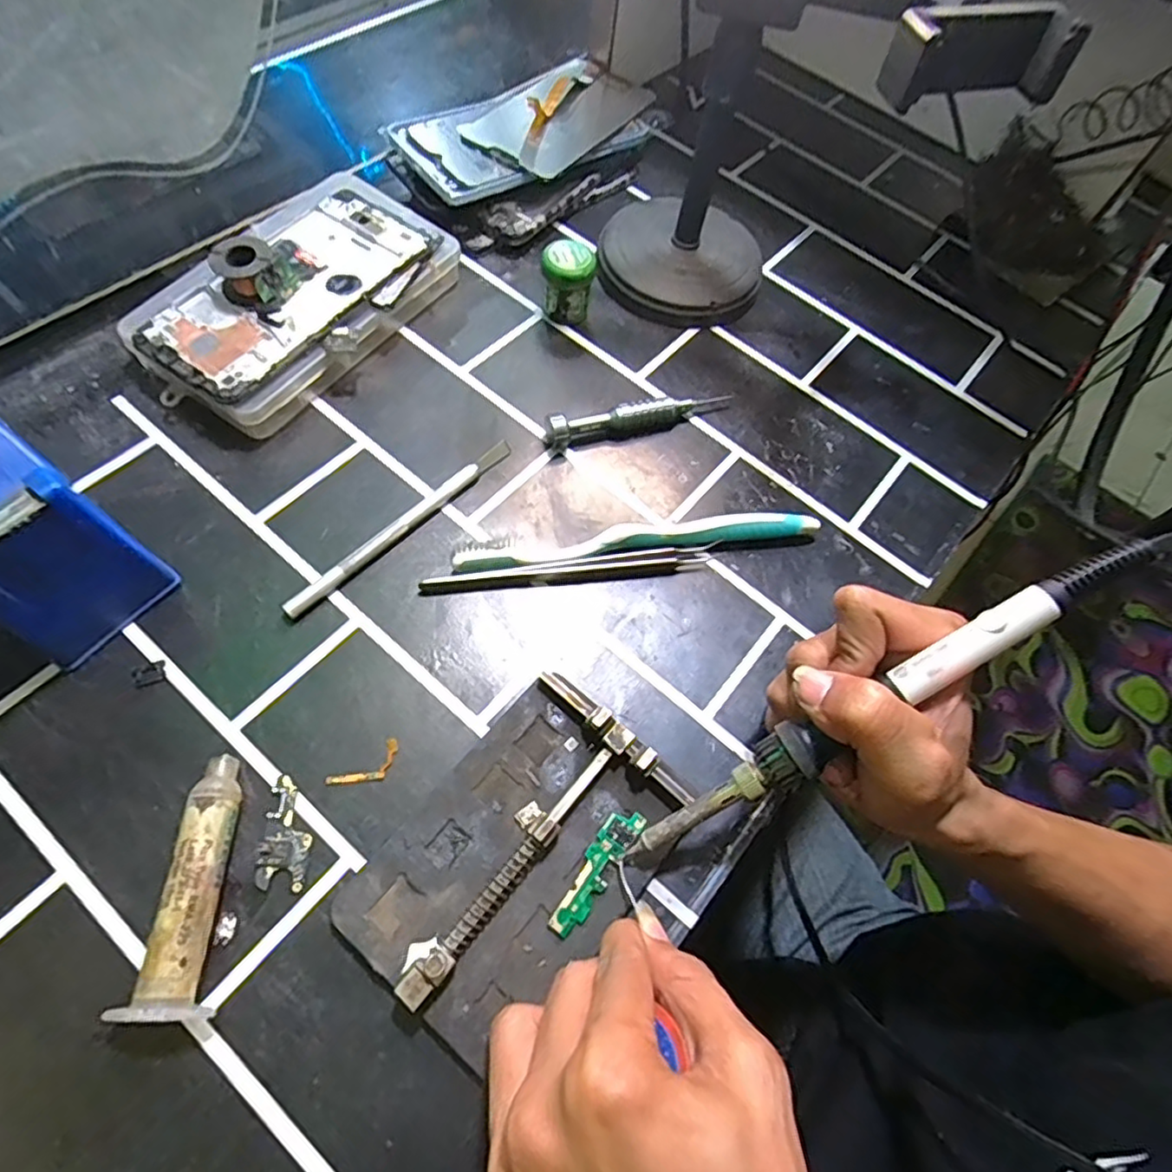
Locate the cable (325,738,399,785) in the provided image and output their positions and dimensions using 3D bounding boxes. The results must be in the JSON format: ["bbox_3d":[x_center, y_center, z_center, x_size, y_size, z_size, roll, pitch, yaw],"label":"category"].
[{"bbox_3d":[-0.092,0.077,0.274,0.031,0.004,0.013,-30,70,-20],"label":"cable"}]

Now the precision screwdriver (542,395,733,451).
[{"bbox_3d":[0.031,-0.096,0.369,0.109,0.018,0.018,-15,66,-14],"label":"precision screwdriver"}]

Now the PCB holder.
[{"bbox_3d":[-0.024,0.104,0.257,0.085,0.018,0.124,39,65,13],"label":"PCB holder"}]

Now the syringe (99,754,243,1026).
[{"bbox_3d":[-0.144,0.109,0.242,0.024,0.021,0.087,-2,64,-8],"label":"syringe"}]

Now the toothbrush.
[{"bbox_3d":[0.027,-0.023,0.332,0.184,0.013,0.015,-7,64,-10],"label":"toothbrush"}]

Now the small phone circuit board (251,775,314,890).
[{"bbox_3d":[-0.119,0.098,0.261,0.019,0.004,0.041,5,63,-4],"label":"small phone circuit board"}]

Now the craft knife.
[{"bbox_3d":[-0.089,-0.032,0.328,0.010,0.009,0.139,39,65,13],"label":"craft knife"}]

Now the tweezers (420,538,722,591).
[{"bbox_3d":[-0.005,-0.008,0.323,0.144,0.009,0.011,-7,64,-11],"label":"tweezers"}]

